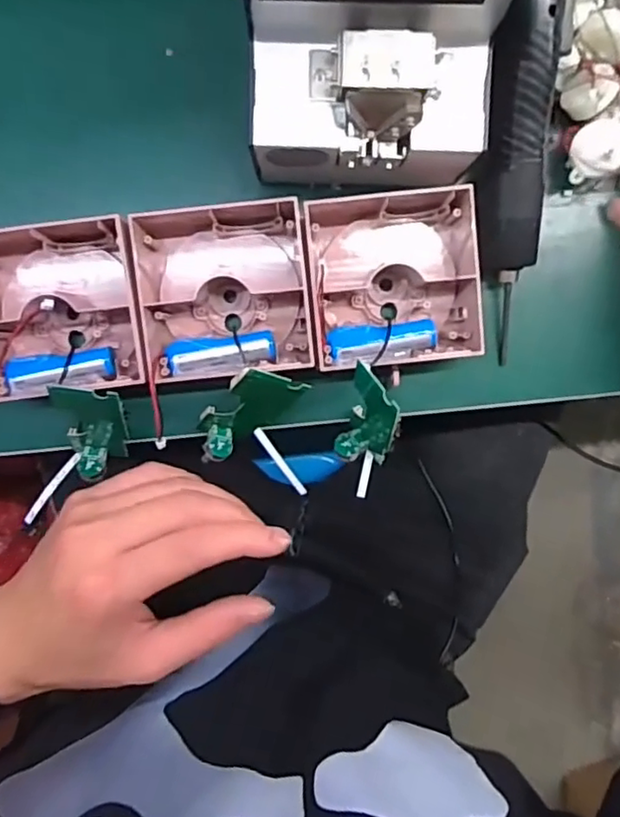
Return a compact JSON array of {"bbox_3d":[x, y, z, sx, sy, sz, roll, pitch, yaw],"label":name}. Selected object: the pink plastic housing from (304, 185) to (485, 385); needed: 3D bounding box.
[{"bbox_3d":[0.056,-0.078,0.385,0.109,0.041,0.102,-5,95,1],"label":"pink plastic housing"}]

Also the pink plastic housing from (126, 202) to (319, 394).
[{"bbox_3d":[-0.054,-0.072,0.381,0.103,0.038,0.107,-7,95,1],"label":"pink plastic housing"}]

